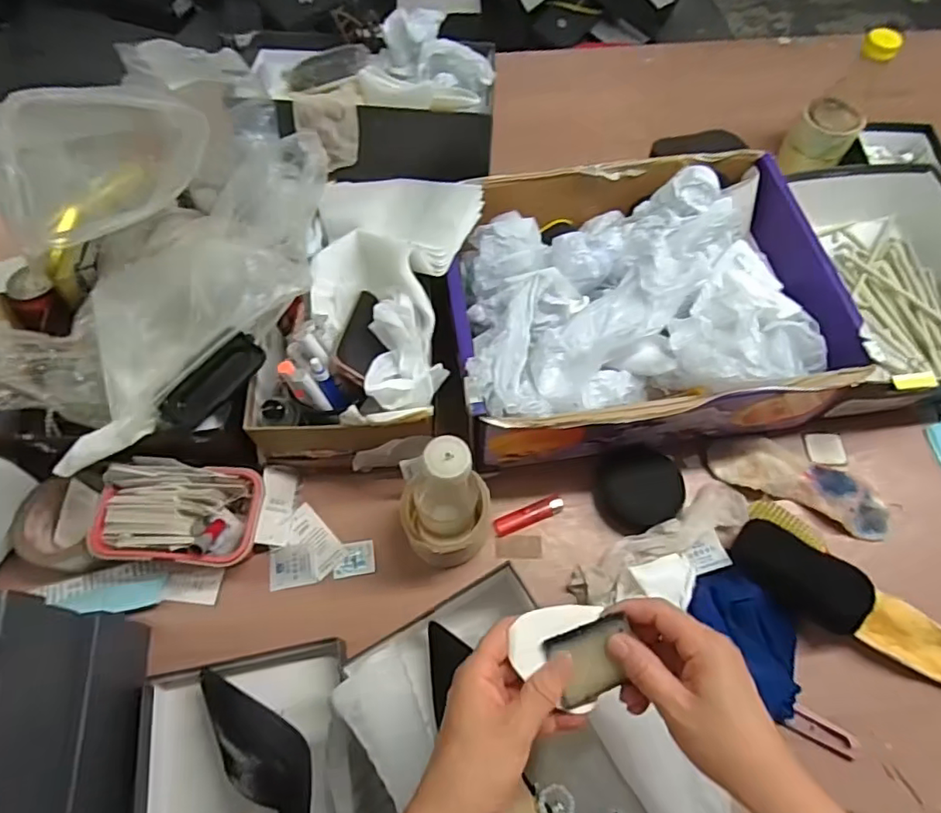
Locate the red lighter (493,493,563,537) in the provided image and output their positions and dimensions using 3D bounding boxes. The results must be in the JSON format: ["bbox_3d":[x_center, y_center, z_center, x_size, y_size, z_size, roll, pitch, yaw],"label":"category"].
[{"bbox_3d":[0.064,0.120,0.633,0.080,0.011,0.022,-20,66,-10],"label":"red lighter"}]

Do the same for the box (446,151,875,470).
[{"bbox_3d":[0.177,-0.123,0.639,0.388,0.140,0.316,-9,64,-4],"label":"box"}]

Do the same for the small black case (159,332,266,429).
[{"bbox_3d":[-0.256,-0.023,0.572,0.109,0.041,0.023,-46,35,-8],"label":"small black case"}]

